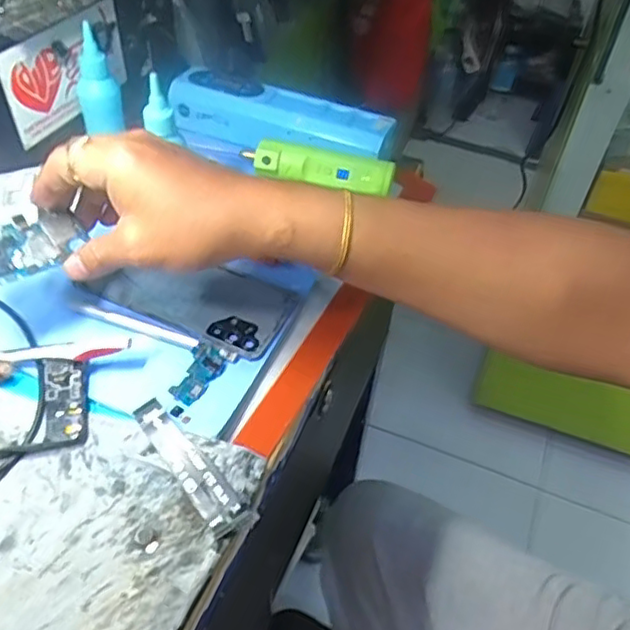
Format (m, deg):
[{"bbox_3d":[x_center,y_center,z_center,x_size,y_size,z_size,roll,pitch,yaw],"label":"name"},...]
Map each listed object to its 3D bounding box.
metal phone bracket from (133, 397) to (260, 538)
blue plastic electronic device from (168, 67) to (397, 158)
[{"bbox_3d":[-0.073,0.086,0.366,0.022,0.010,0.098,-32,56,-30],"label":"metal phone bracket"},{"bbox_3d":[-0.035,-0.179,0.579,0.205,0.038,0.054,20,48,14],"label":"blue plastic electronic device"}]

